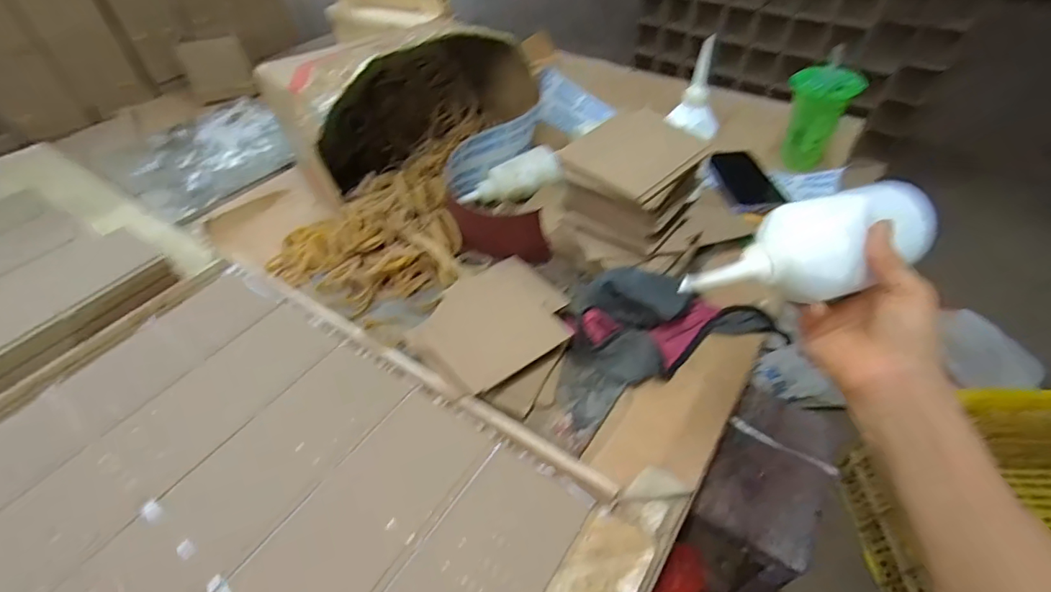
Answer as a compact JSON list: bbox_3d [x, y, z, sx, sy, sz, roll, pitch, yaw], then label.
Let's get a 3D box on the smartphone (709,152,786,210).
[{"bbox_3d":[0.319,-0.172,0.715,0.080,0.015,0.148,-1,47,2],"label":"smartphone"}]

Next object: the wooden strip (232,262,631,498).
[{"bbox_3d":[-0.146,0.058,0.509,0.531,0.022,0.022,25,54,24],"label":"wooden strip"}]

